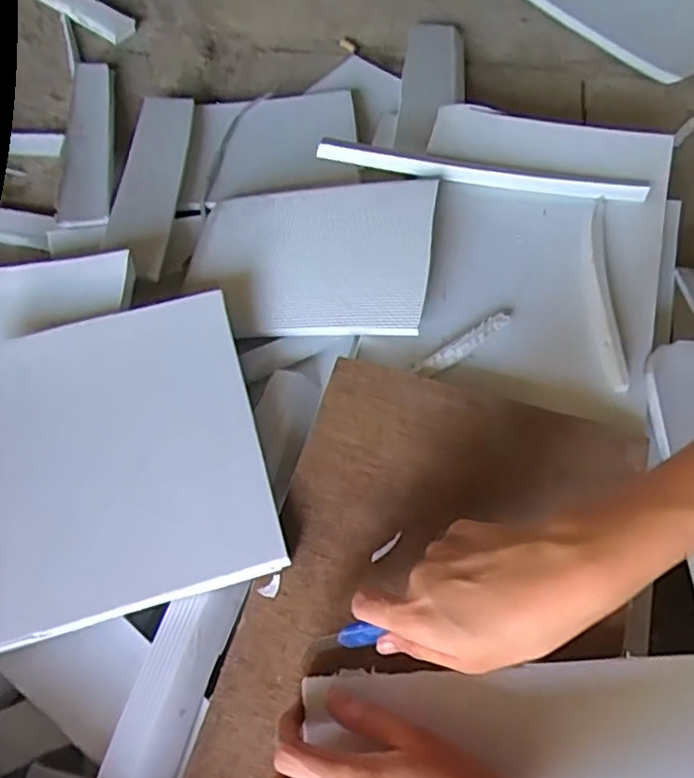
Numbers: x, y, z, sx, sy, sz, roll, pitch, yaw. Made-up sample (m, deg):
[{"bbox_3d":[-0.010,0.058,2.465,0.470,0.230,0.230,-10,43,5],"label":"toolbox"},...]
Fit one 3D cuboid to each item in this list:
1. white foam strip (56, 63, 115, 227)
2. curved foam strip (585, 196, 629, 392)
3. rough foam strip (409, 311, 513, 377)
[{"bbox_3d":[-0.274,-0.269,0.678,0.050,0.015,0.288,-9,56,-5],"label":"white foam strip"},{"bbox_3d":[0.204,-0.081,0.510,0.020,0.014,0.183,4,63,3],"label":"curved foam strip"},{"bbox_3d":[0.090,-0.035,0.488,0.091,0.007,0.016,-34,67,-15],"label":"rough foam strip"}]

